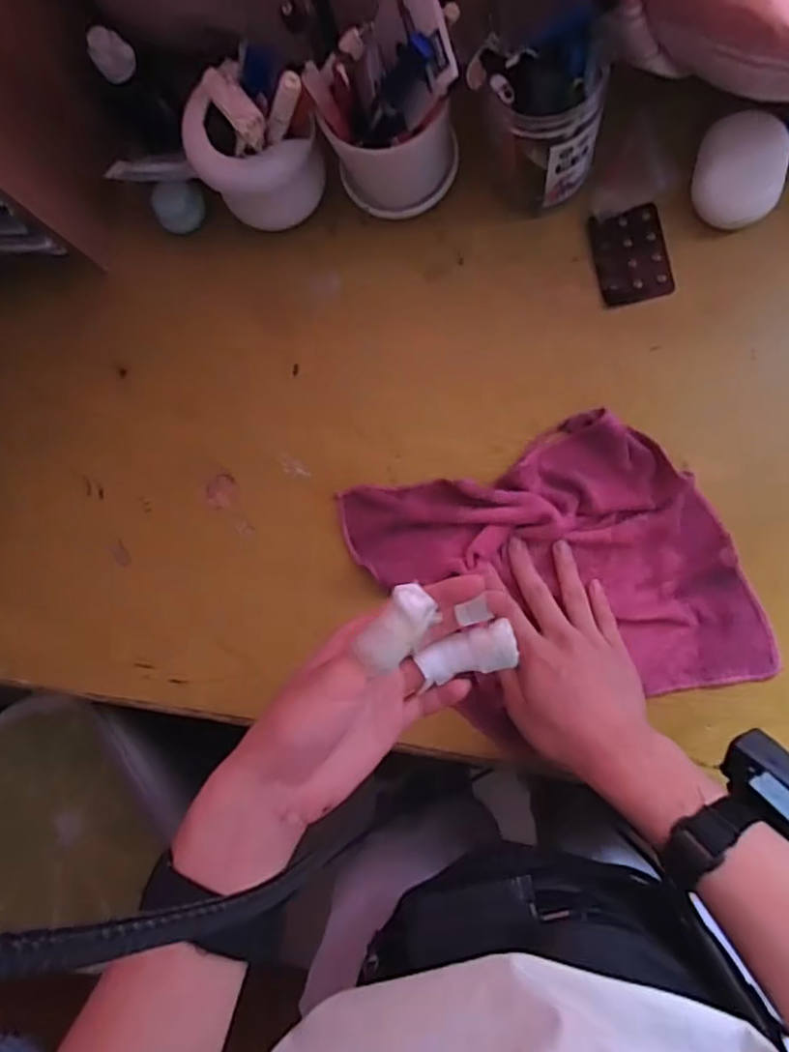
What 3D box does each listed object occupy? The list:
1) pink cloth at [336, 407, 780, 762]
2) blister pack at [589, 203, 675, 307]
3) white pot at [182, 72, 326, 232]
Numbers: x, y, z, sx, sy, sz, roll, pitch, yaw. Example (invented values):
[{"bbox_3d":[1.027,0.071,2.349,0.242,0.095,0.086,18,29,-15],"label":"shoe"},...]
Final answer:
[{"bbox_3d":[0.122,0.042,0.500,0.270,0.019,0.233,-21,83,7],"label":"pink cloth"},{"bbox_3d":[0.191,-0.218,0.514,0.055,0.010,0.072,-14,84,8],"label":"blister pack"},{"bbox_3d":[-0.110,-0.296,0.517,0.085,0.108,0.082,-1,86,9],"label":"white pot"}]

